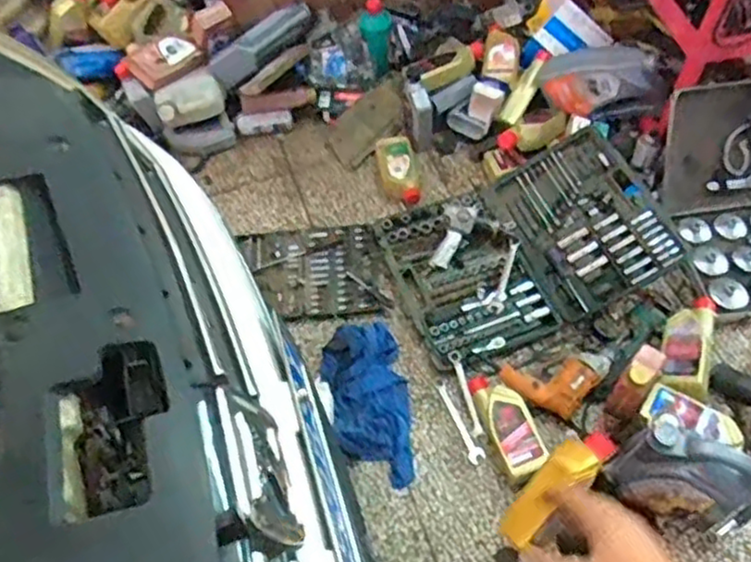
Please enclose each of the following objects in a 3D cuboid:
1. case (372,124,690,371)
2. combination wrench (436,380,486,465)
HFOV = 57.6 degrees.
[{"bbox_3d":[0.356,-0.123,1.667,0.648,0.148,0.480,-22,59,-11],"label":"case"},{"bbox_3d":[0.188,0.312,1.533,0.036,0.015,0.205,-20,58,-9],"label":"combination wrench"}]

